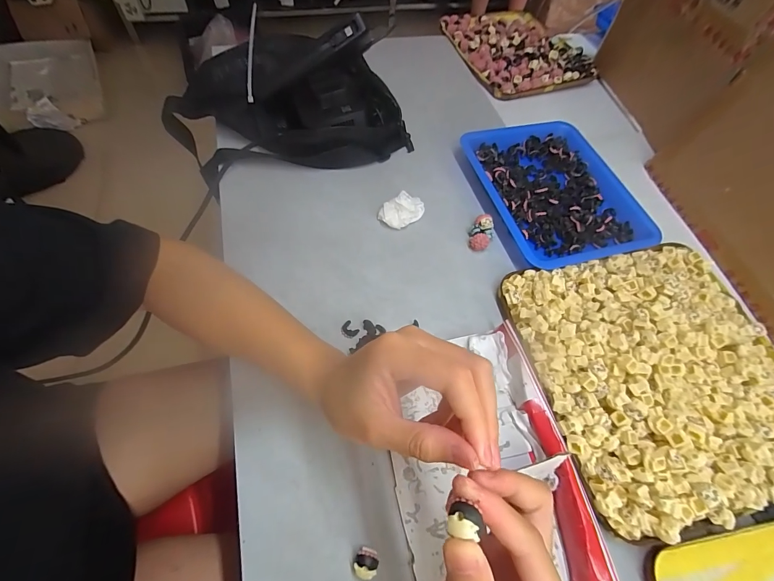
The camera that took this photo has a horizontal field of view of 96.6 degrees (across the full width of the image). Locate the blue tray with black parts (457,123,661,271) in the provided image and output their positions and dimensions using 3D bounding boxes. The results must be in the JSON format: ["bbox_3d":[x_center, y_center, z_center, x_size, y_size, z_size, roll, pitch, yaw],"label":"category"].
[{"bbox_3d":[0.208,-0.125,0.422,0.180,0.025,0.211,-12,63,-10],"label":"blue tray with black parts"}]

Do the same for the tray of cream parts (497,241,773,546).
[{"bbox_3d":[0.253,0.067,0.315,0.236,0.033,0.234,-11,62,-9],"label":"tray of cream parts"}]

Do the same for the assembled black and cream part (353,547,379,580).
[{"bbox_3d":[-0.014,0.188,0.238,0.016,0.011,0.017,1,61,-2],"label":"assembled black and cream part"}]

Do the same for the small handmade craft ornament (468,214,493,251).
[{"bbox_3d":[0.107,-0.066,0.392,0.026,0.020,0.039,21,62,8],"label":"small handmade craft ornament"}]

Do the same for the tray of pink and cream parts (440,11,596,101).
[{"bbox_3d":[0.222,-0.429,0.609,0.200,0.032,0.240,-18,64,-12],"label":"tray of pink and cream parts"}]

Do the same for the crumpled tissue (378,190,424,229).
[{"bbox_3d":[0.017,-0.092,0.402,0.051,0.019,0.035,-36,69,-20],"label":"crumpled tissue"}]

